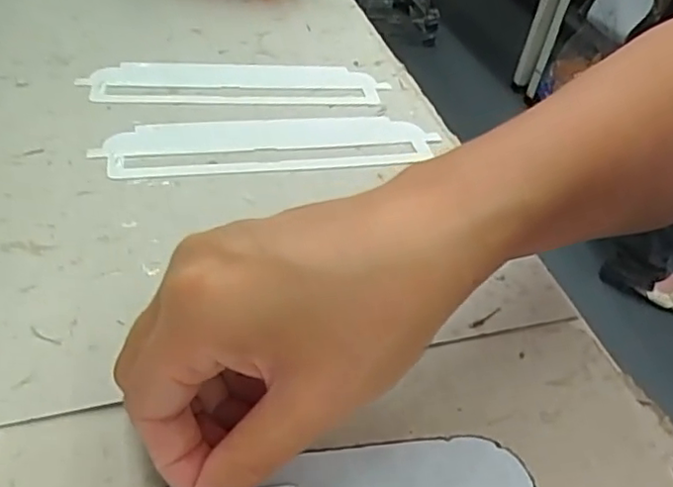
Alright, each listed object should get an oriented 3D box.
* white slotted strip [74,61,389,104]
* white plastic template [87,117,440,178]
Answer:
[{"bbox_3d":[-0.064,-0.106,0.415,0.188,0.004,0.053,-2,43,-10],"label":"white slotted strip"},{"bbox_3d":[-0.037,-0.059,0.359,0.183,0.004,0.053,-5,43,-13],"label":"white plastic template"}]

